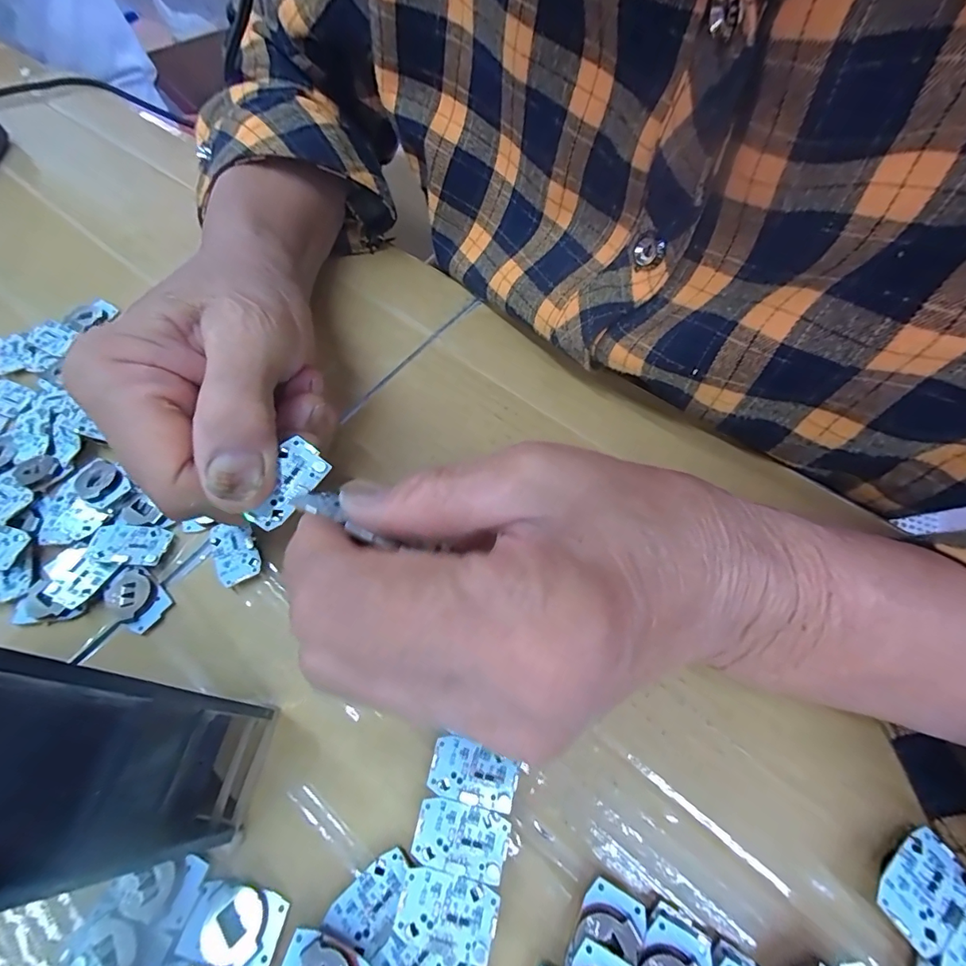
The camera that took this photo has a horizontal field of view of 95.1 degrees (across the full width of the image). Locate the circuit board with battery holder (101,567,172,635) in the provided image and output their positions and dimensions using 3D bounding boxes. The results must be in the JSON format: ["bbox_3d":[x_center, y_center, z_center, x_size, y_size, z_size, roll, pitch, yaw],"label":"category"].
[{"bbox_3d":[-0.145,0.048,0.184,0.027,0.008,0.020,33,67,18],"label":"circuit board with battery holder"}]

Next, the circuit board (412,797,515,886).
[{"bbox_3d":[-0.007,0.112,0.140,0.029,0.004,0.017,10,62,7],"label":"circuit board"}]

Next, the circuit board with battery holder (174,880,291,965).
[{"bbox_3d":[-0.077,0.136,0.136,0.028,0.008,0.017,8,62,6],"label":"circuit board with battery holder"}]

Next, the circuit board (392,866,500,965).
[{"bbox_3d":[-0.011,0.129,0.133,0.029,0.004,0.018,11,61,9],"label":"circuit board"}]

